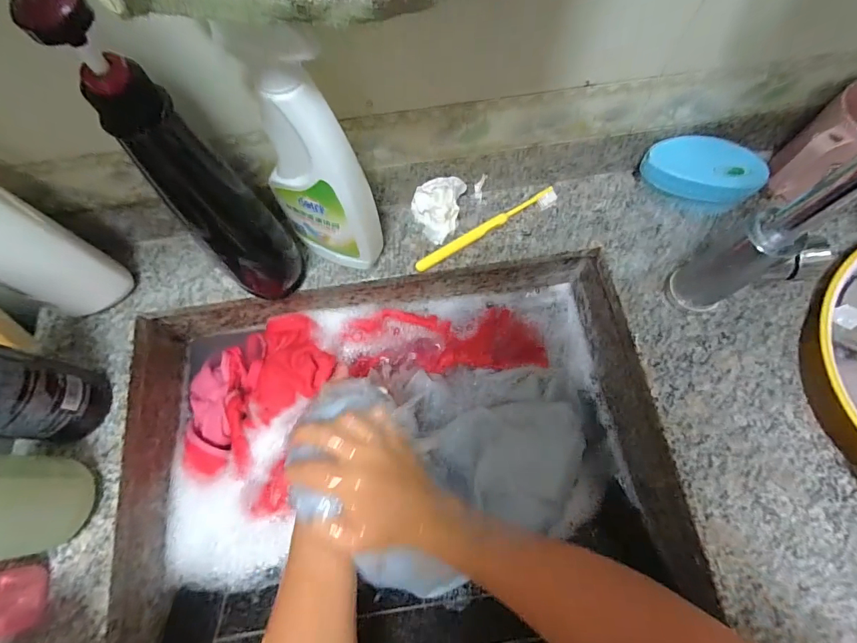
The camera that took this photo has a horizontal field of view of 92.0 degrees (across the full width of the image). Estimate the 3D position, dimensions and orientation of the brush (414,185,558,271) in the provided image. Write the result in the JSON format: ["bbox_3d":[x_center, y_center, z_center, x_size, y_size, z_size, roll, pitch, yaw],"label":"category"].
[{"bbox_3d":[0.065,-0.101,0.453,0.176,0.012,0.016,-29,72,-9],"label":"brush"}]

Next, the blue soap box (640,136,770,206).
[{"bbox_3d":[0.284,-0.152,0.441,0.115,0.050,0.069,8,71,4],"label":"blue soap box"}]

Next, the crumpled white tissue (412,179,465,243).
[{"bbox_3d":[0.008,-0.123,0.446,0.051,0.044,0.061,11,71,5],"label":"crumpled white tissue"}]

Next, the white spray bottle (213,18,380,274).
[{"bbox_3d":[-0.094,-0.117,0.343,0.085,0.229,0.043,28,73,10],"label":"white spray bottle"}]

